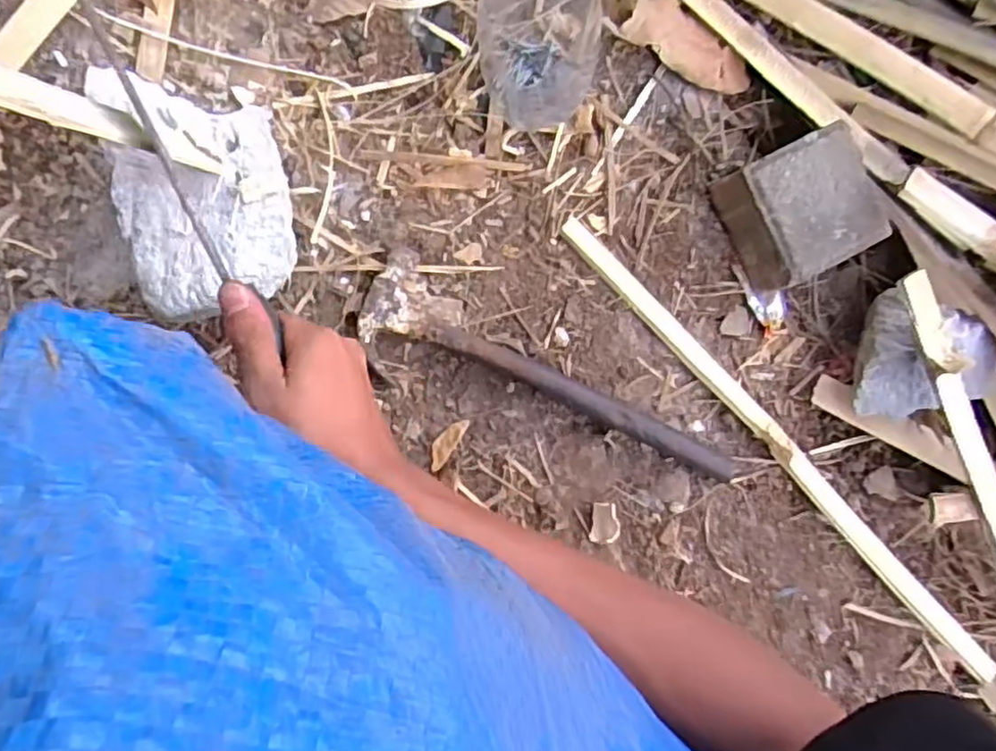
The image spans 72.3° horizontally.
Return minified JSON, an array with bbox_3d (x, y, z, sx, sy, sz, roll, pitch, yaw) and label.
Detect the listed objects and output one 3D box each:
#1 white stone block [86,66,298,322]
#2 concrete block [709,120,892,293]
[{"bbox_3d":[-0.197,-0.114,0.470,0.108,0.069,0.148,-10,92,-8],"label":"white stone block"},{"bbox_3d":[0.241,-0.132,0.547,0.098,0.063,0.098,-25,92,-9],"label":"concrete block"}]

